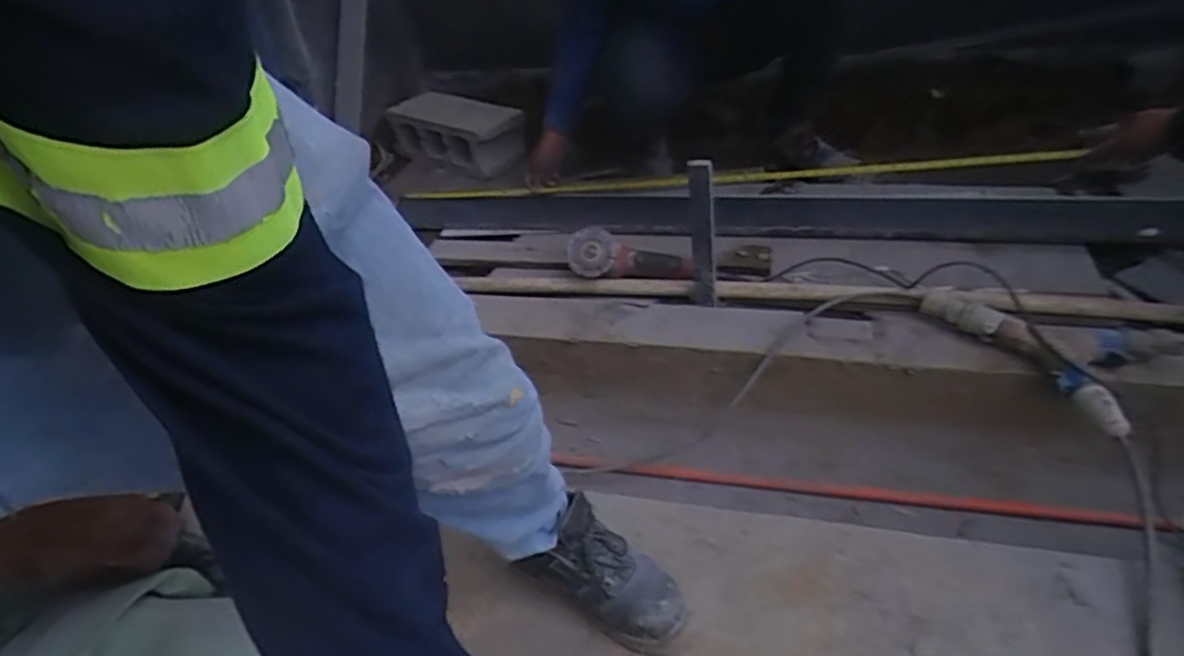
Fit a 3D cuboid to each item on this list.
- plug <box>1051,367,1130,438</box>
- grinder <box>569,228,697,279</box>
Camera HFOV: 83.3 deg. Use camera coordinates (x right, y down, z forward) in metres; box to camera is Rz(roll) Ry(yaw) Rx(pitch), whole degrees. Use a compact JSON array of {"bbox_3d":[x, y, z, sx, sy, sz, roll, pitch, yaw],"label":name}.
[{"bbox_3d":[0.732,0.105,0.976,0.029,0.040,0.122,-10,38,-3],"label":"plug"},{"bbox_3d":[0.069,-0.138,1.327,0.259,0.070,0.076,11,41,22],"label":"grinder"}]

